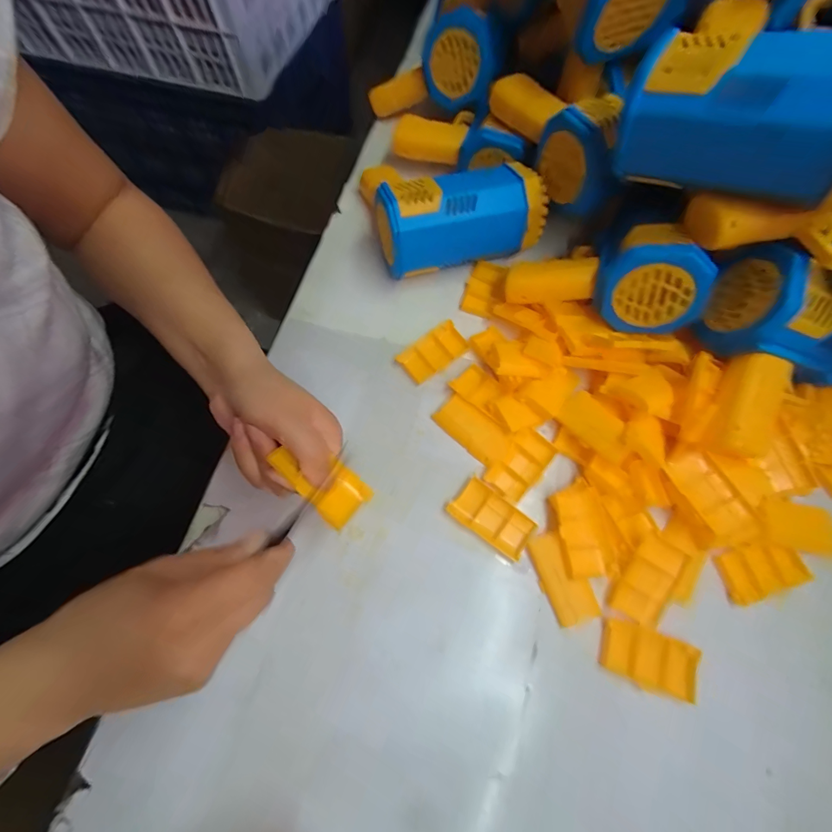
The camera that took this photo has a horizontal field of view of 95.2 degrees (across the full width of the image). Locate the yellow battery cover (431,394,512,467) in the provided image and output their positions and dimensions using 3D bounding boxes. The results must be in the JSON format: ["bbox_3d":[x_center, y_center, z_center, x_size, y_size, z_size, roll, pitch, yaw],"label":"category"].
[{"bbox_3d":[0.049,0.012,0.327,0.067,0.004,0.034,38,72,14],"label":"yellow battery cover"}]

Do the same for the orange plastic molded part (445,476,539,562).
[{"bbox_3d":[0.060,0.080,0.300,0.063,0.007,0.035,35,72,14],"label":"orange plastic molded part"}]

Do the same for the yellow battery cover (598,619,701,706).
[{"bbox_3d":[0.164,0.171,0.267,0.063,0.004,0.036,18,69,7],"label":"yellow battery cover"}]

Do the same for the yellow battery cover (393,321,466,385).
[{"bbox_3d":[0.016,-0.060,0.355,0.064,0.006,0.035,-38,72,-14],"label":"yellow battery cover"}]

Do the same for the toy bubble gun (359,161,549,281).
[{"bbox_3d":[0.042,-0.187,0.367,0.157,0.076,0.071,-14,68,-5],"label":"toy bubble gun"}]

